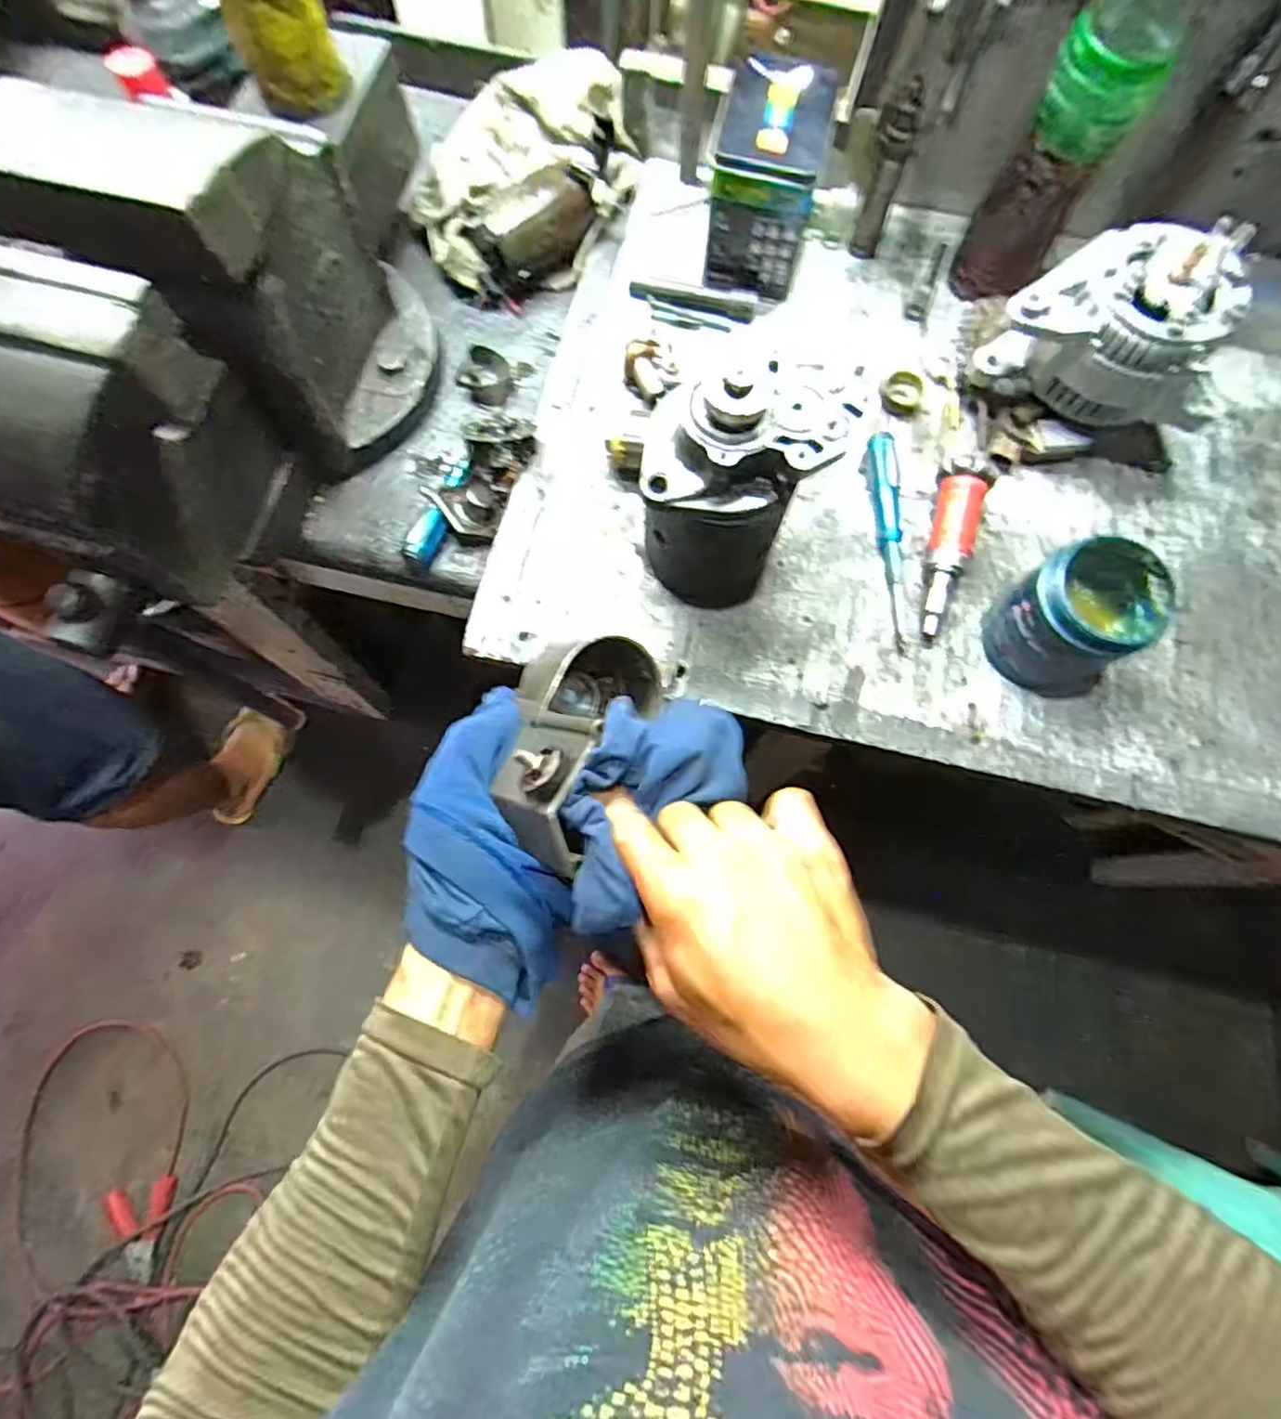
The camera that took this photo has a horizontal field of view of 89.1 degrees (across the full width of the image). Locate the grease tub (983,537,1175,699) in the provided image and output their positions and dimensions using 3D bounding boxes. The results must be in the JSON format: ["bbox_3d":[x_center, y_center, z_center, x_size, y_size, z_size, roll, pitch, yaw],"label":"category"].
[{"bbox_3d":[0.339,-0.068,0.510,0.090,0.103,0.089,0,75,0],"label":"grease tub"}]

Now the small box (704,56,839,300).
[{"bbox_3d":[0.114,-0.479,0.601,0.091,0.126,0.112,12,75,3],"label":"small box"}]

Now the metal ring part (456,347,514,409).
[{"bbox_3d":[-0.151,-0.331,0.649,0.047,0.024,0.050,0,75,-2],"label":"metal ring part"}]

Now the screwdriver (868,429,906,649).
[{"bbox_3d":[0.223,-0.151,0.569,0.023,0.025,0.195,-4,75,-1],"label":"screwdriver"}]

